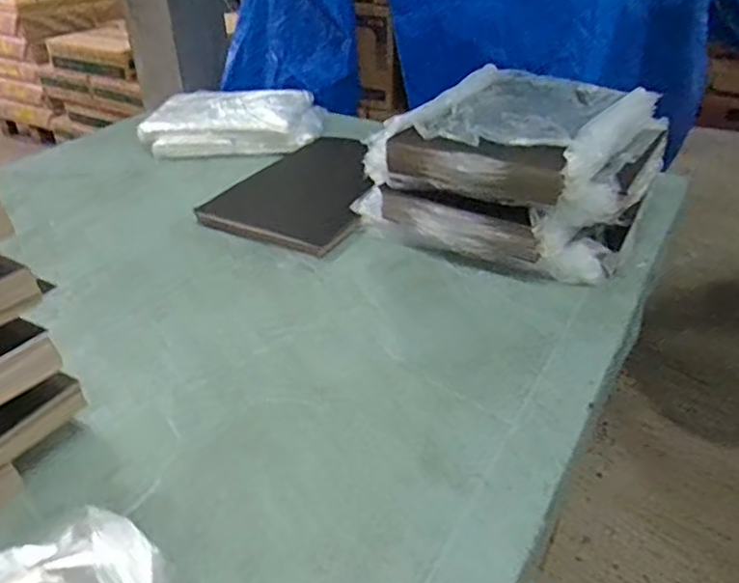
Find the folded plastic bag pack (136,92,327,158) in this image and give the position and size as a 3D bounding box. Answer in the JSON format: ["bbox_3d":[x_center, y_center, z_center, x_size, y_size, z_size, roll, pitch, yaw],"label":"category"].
[{"bbox_3d":[-0.280,-0.349,1.308,0.355,0.065,0.215,6,35,10],"label":"folded plastic bag pack"}]

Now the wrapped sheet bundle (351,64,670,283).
[{"bbox_3d":[0.219,-0.191,0.945,0.371,0.183,0.331,22,41,28],"label":"wrapped sheet bundle"}]

